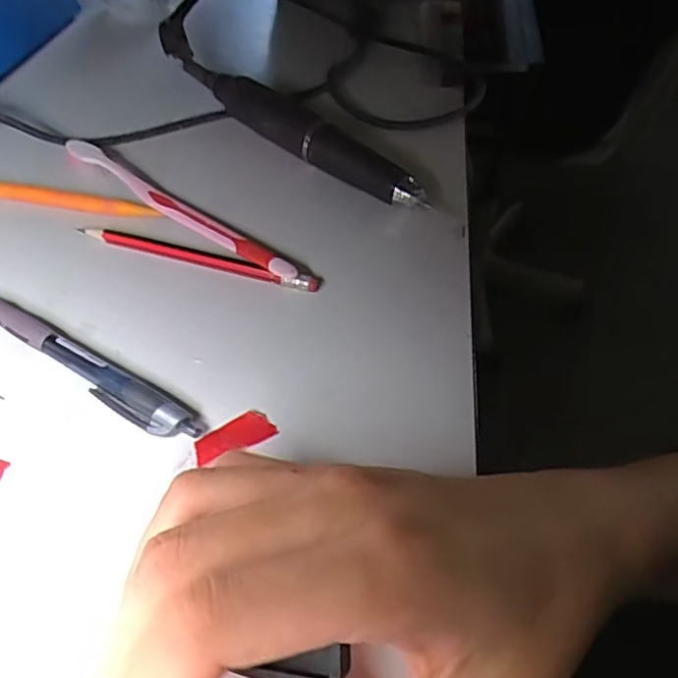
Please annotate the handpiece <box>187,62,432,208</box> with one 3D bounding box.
[{"bbox_3d":[-0.028,-0.126,0.370,0.197,0.024,0.020,37,59,26],"label":"handpiece"}]

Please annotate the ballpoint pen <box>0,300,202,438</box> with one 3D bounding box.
[{"bbox_3d":[-0.117,0.010,0.267,0.137,0.010,0.016,26,55,19],"label":"ballpoint pen"}]

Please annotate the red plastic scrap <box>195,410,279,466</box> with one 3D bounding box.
[{"bbox_3d":[-0.042,0.039,0.249,0.032,0.004,0.013,-22,54,-18],"label":"red plastic scrap"}]

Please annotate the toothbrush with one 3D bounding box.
[{"bbox_3d":[-0.091,-0.072,0.331,0.173,0.011,0.011,32,57,23],"label":"toothbrush"}]

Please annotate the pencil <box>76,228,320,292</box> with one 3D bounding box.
[{"bbox_3d":[-0.074,-0.042,0.310,0.130,0.007,0.011,14,52,10],"label":"pencil"}]

